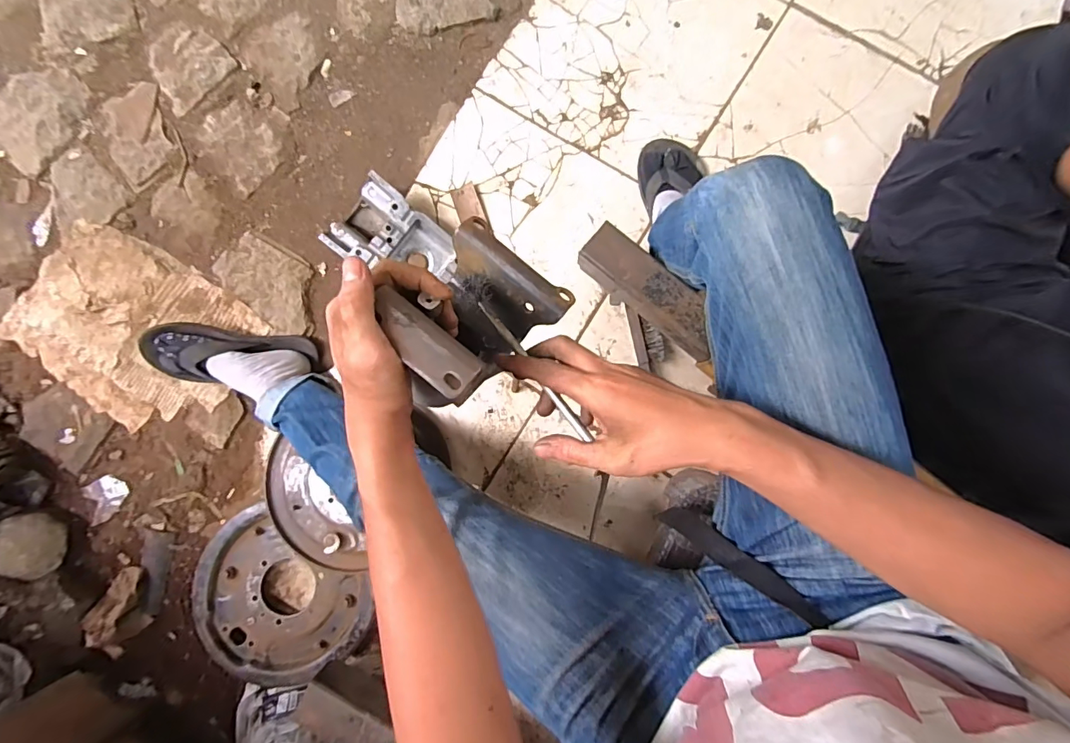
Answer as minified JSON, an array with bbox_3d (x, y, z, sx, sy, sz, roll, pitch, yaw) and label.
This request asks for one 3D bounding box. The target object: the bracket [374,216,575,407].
[{"bbox_3d":[-0.044,-0.038,0.344,0.098,0.139,0.086,28,116,5],"label":"bracket"}]

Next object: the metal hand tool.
[{"bbox_3d":[-0.003,-0.004,0.361,0.007,0.007,0.131,-38,73,1],"label":"metal hand tool"}]

